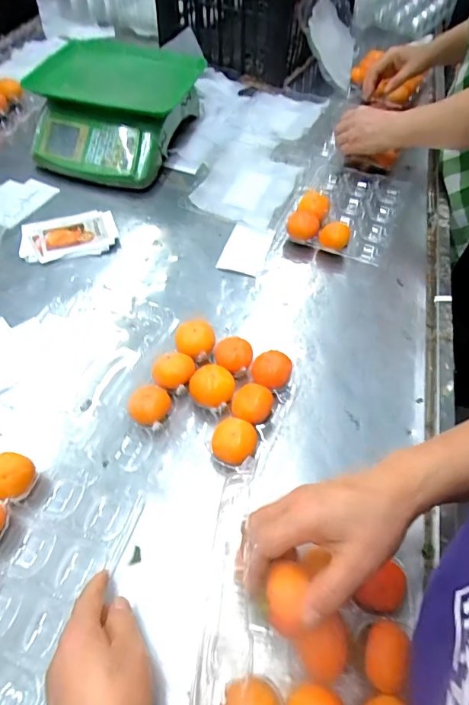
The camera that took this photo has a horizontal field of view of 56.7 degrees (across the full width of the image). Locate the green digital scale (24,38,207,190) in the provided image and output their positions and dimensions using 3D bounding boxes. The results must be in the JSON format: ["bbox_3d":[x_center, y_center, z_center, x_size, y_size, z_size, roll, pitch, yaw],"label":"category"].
[{"bbox_3d":[-0.238,-0.460,0.829,0.263,0.142,0.283,14,55,9],"label":"green digital scale"}]

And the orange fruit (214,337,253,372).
[{"bbox_3d":[-0.001,0.008,0.556,0.046,0.052,0.045,13,55,8],"label":"orange fruit"}]

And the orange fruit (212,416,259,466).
[{"bbox_3d":[0.000,0.101,0.479,0.046,0.036,0.046,13,55,8],"label":"orange fruit"}]

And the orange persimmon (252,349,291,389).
[{"bbox_3d":[0.045,0.027,0.537,0.045,0.042,0.041,14,55,9],"label":"orange persimmon"}]

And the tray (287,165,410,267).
[{"bbox_3d":[0.192,-0.249,0.749,0.179,0.042,0.233,18,56,12],"label":"tray"}]

